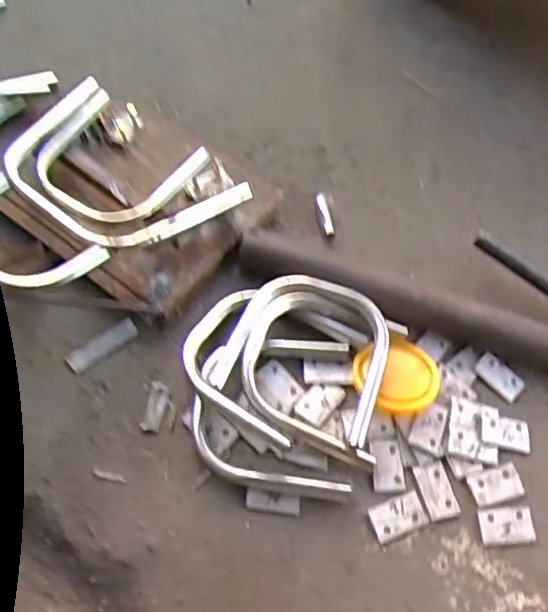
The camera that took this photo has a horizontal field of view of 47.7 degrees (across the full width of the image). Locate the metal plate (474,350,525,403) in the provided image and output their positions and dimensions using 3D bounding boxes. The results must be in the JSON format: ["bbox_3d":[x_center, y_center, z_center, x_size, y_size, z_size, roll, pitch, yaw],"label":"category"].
[{"bbox_3d":[0.323,0.100,0.888,0.071,0.004,0.042,43,73,13],"label":"metal plate"}]

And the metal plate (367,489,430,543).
[{"bbox_3d":[0.156,0.261,0.774,0.068,0.006,0.043,-15,59,-16],"label":"metal plate"}]

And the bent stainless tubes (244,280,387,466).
[{"bbox_3d":[0.058,0.065,0.837,0.194,0.046,0.244,14,56,3],"label":"bent stainless tubes"}]

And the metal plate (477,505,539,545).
[{"bbox_3d":[0.292,0.275,0.777,0.068,0.007,0.042,-6,58,0],"label":"metal plate"}]

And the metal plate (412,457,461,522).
[{"bbox_3d":[0.209,0.236,0.797,0.045,0.005,0.070,-12,63,-9],"label":"metal plate"}]

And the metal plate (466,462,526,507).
[{"bbox_3d":[0.287,0.232,0.803,0.065,0.004,0.041,-17,71,-2],"label":"metal plate"}]

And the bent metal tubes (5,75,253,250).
[{"bbox_3d":[-0.233,-0.189,0.914,0.323,0.036,0.226,36,62,12],"label":"bent metal tubes"}]

